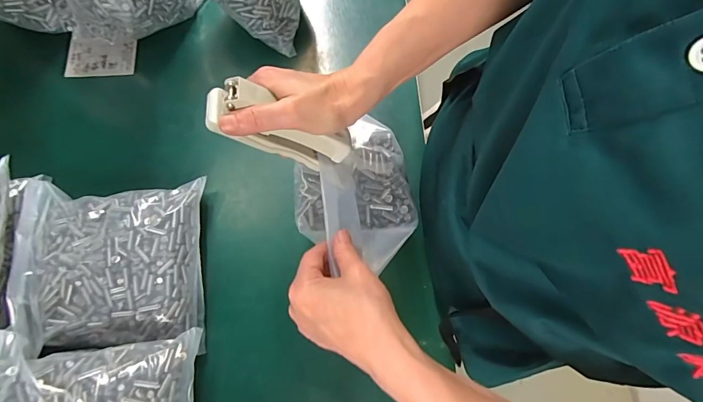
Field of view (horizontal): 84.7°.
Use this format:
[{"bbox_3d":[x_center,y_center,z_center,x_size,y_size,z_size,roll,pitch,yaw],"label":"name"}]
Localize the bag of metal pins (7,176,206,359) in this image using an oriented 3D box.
[{"bbox_3d":[-0.264,0.064,0.421,0.196,0.059,0.171,-3,75,-2],"label":"bag of metal pins"}]

